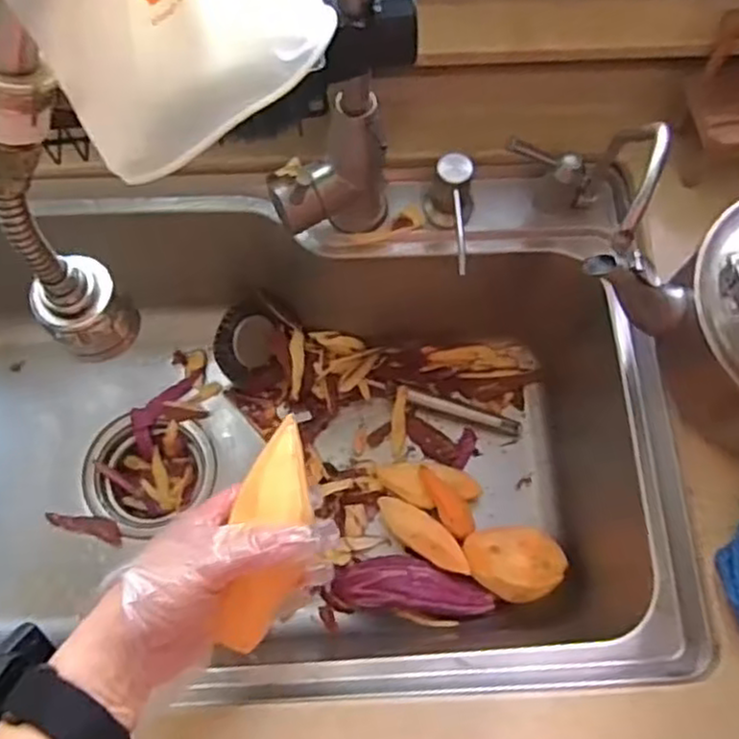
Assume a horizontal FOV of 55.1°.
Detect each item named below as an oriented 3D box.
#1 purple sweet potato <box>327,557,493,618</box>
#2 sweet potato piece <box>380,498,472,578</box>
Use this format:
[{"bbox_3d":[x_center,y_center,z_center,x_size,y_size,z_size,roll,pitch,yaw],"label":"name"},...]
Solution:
[{"bbox_3d":[0.042,0.212,0.694,0.151,0.056,0.049,6,71,1],"label":"purple sweet potato"},{"bbox_3d":[0.051,0.161,0.701,0.033,0.022,0.115,-46,49,-15],"label":"sweet potato piece"}]

